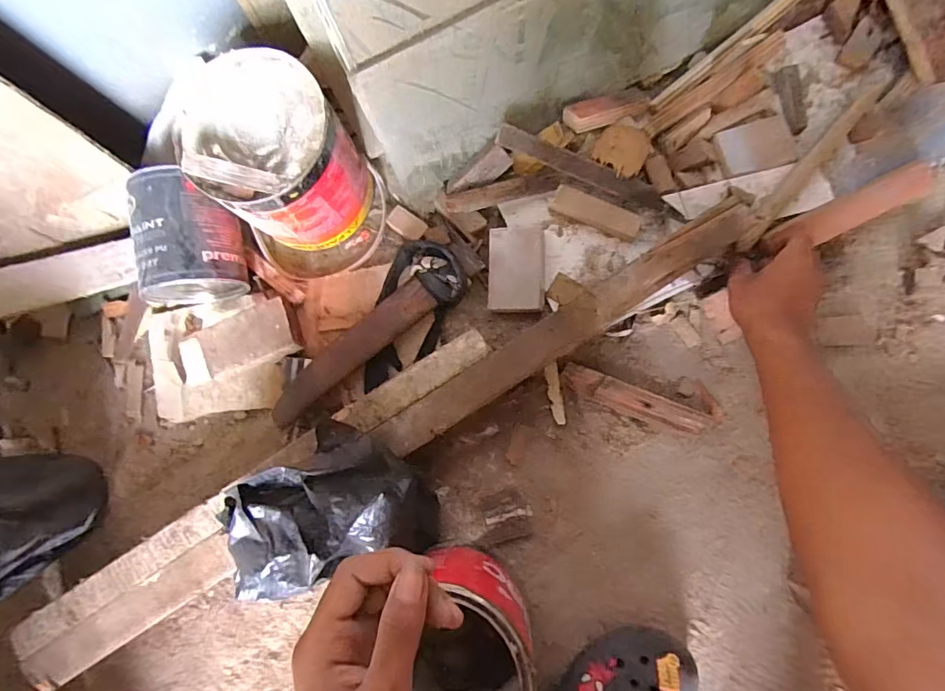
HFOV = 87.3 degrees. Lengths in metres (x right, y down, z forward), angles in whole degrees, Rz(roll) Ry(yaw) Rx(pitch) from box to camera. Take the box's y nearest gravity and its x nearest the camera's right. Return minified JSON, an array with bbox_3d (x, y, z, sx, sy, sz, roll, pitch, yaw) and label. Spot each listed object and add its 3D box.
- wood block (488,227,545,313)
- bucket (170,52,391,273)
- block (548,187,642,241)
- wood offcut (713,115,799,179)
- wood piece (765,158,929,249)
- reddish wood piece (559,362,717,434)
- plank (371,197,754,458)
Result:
[{"bbox_3d":[0.051,-0.086,0.568,0.064,0.020,0.094,2,79,4],"label":"wood block"},{"bbox_3d":[-0.203,-0.186,0.529,0.159,0.149,0.180,-38,79,-4],"label":"bucket"},{"bbox_3d":[0.141,-0.152,0.568,0.102,0.015,0.029,22,81,8],"label":"block"},{"bbox_3d":[0.321,-0.224,0.559,0.079,0.012,0.061,-15,78,1],"label":"wood offcut"},{"bbox_3d":[0.419,-0.150,0.538,0.204,0.014,0.036,-24,82,-5],"label":"wood piece"},{"bbox_3d":[0.177,0.061,0.539,0.164,0.011,0.029,22,81,8],"label":"reddish wood piece"},{"bbox_3d":[0.094,-0.016,0.496,0.424,0.018,0.041,-32,79,-3],"label":"plank"}]

